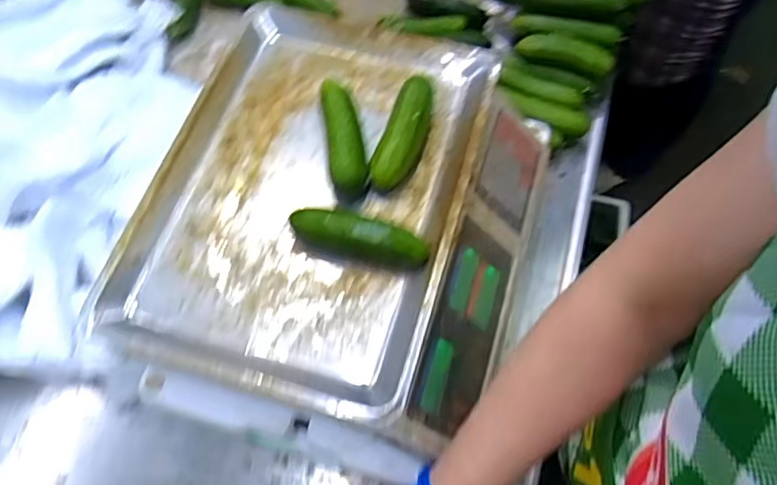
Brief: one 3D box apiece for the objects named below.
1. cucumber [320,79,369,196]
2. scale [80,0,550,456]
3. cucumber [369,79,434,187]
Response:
[{"bbox_3d":[-0.036,-0.088,0.486,0.030,0.022,0.101,-8,64,-5],"label":"cucumber"},{"bbox_3d":[-0.033,-0.030,0.502,0.304,0.093,0.339,16,64,6],"label":"scale"},{"bbox_3d":[0.016,-0.093,0.489,0.033,0.038,0.106,17,64,7],"label":"cucumber"}]

